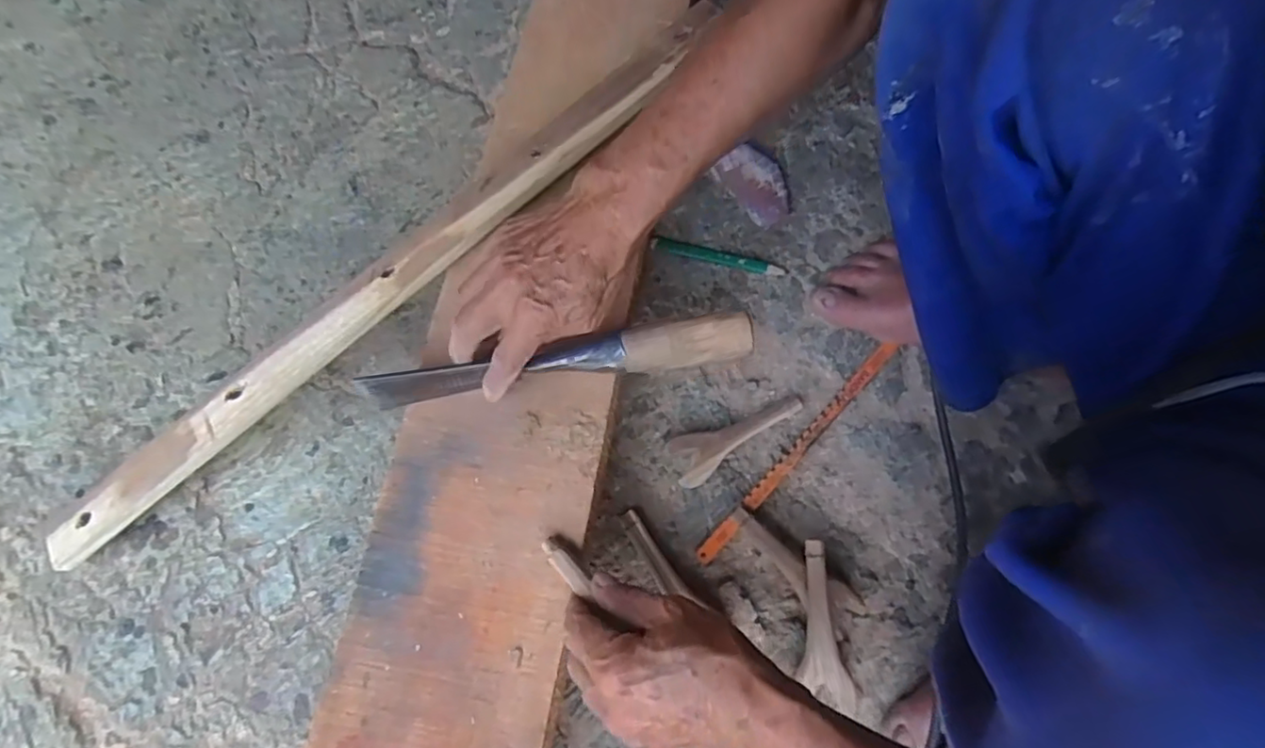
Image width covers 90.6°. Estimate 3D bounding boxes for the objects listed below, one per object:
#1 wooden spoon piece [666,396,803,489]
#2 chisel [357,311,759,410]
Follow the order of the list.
[{"bbox_3d":[0.090,0.053,0.513,0.120,0.026,0.040,-21,72,-6],"label":"wooden spoon piece"},{"bbox_3d":[-0.052,-0.008,0.451,0.275,0.033,0.032,-10,76,0],"label":"chisel"}]

